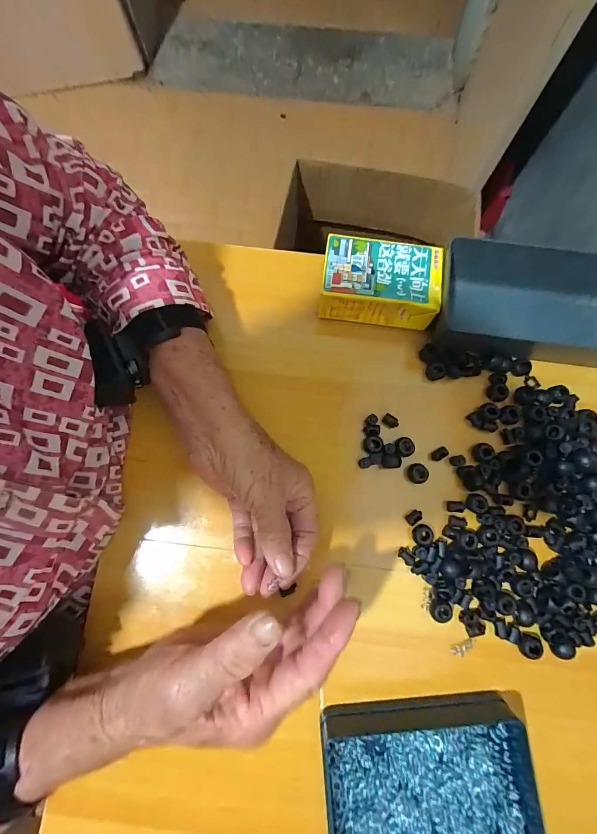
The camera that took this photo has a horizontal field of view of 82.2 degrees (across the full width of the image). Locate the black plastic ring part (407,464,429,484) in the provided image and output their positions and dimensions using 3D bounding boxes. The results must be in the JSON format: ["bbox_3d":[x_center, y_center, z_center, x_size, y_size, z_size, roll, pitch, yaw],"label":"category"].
[{"bbox_3d":[0.106,0.052,0.310,0.017,0.016,0.017,3,79,0],"label":"black plastic ring part"}]

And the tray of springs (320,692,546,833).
[{"bbox_3d":[0.099,0.282,0.251,0.154,0.030,0.119,-4,79,-1],"label":"tray of springs"}]

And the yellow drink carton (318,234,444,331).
[{"bbox_3d":[0.076,-0.126,0.323,0.105,0.039,0.063,7,79,1],"label":"yellow drink carton"}]

